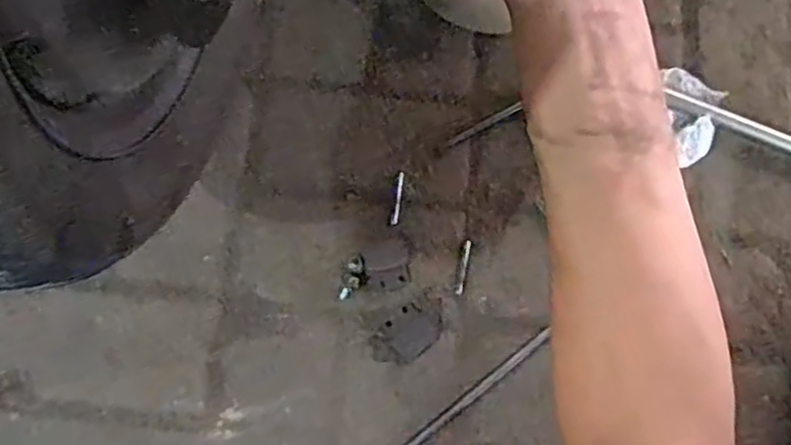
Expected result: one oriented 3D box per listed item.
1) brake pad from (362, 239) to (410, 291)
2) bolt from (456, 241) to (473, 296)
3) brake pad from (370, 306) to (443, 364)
[{"bbox_3d":[-0.007,0.039,0.629,0.041,0.009,0.045,-10,77,-4],"label":"brake pad"},{"bbox_3d":[0.063,0.041,0.630,0.007,0.004,0.050,12,76,2],"label":"bolt"},{"bbox_3d":[0.010,0.102,0.618,0.067,0.004,0.042,-37,80,-9],"label":"brake pad"}]

